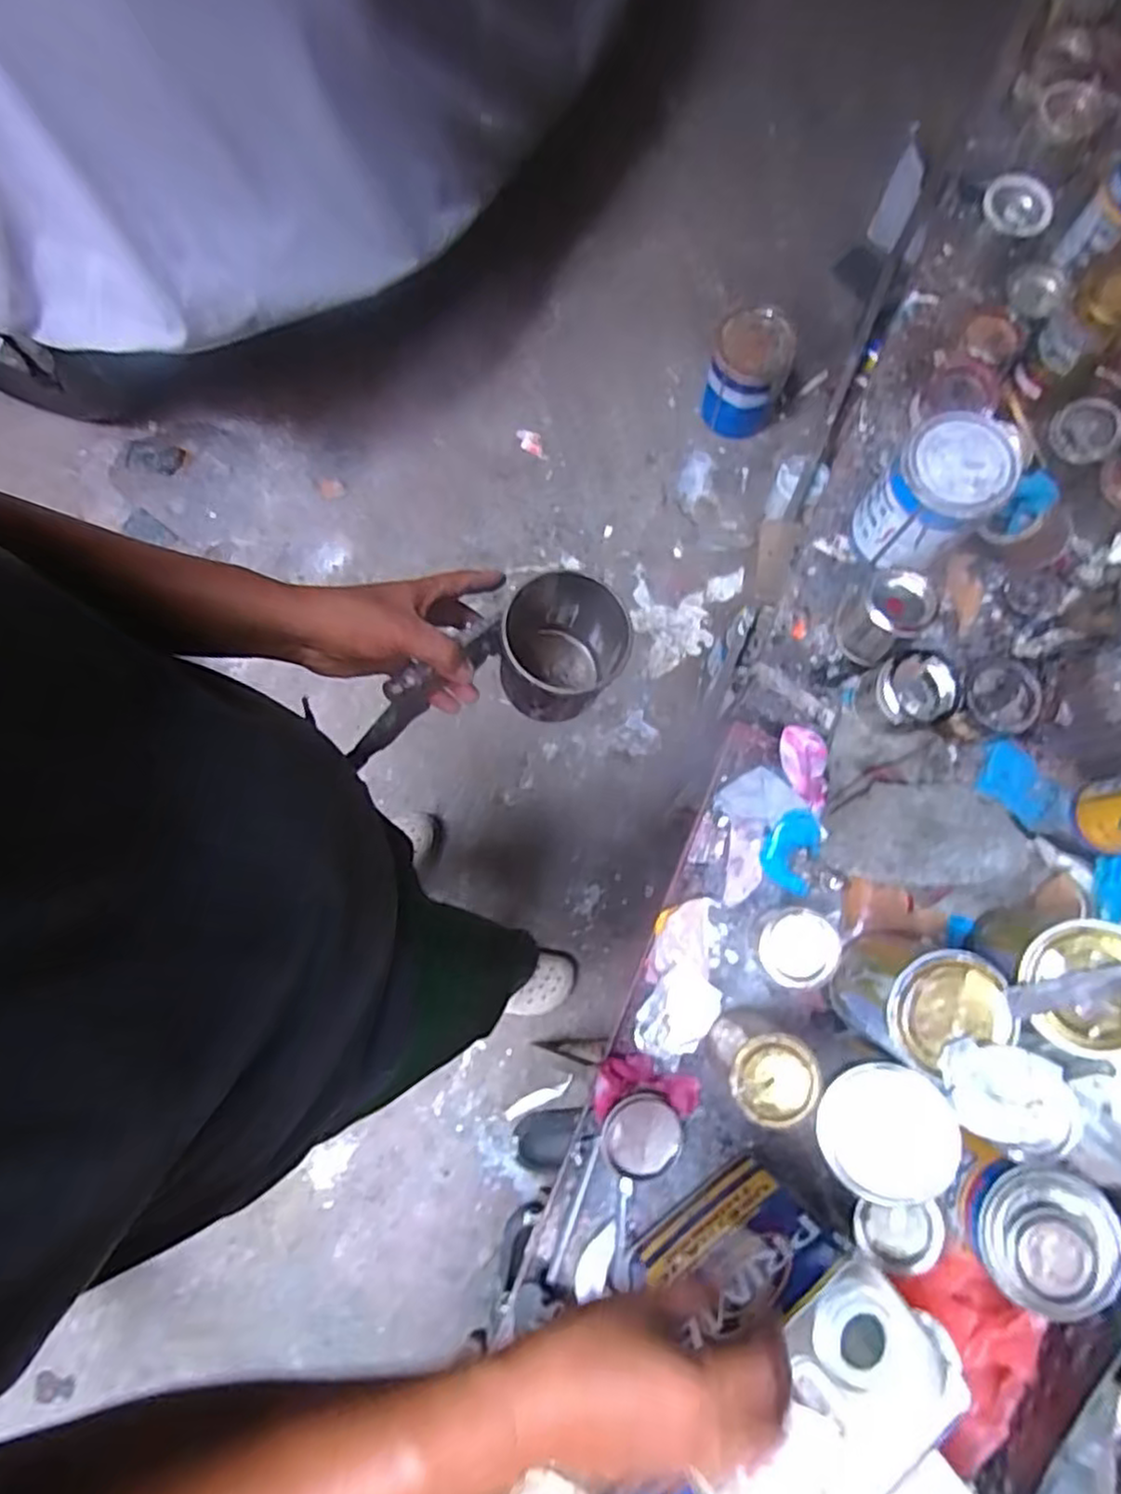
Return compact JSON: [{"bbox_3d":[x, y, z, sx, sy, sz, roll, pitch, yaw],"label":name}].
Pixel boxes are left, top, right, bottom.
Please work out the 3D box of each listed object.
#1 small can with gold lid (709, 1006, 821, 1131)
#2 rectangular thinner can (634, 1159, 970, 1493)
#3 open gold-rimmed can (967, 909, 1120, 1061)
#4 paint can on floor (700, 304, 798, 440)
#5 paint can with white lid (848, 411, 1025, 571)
[{"bbox_3d":[0.178,0.288,0.647,0.065,0.136,0.069,0,77,0],"label":"small can with gold lid"},{"bbox_3d":[0.158,0.430,0.537,0.157,0.237,0.110,-37,80,-8],"label":"rectangular thinner can"},{"bbox_3d":[0.428,0.203,0.624,0.095,0.123,0.097,0,77,0],"label":"open gold-rimmed can"},{"bbox_3d":[0.399,-0.791,1.508,0.164,0.213,0.142,22,78,5],"label":"paint can on floor"},{"bbox_3d":[0.364,-0.247,0.700,0.108,0.119,0.103,0,77,0],"label":"paint can with white lid"}]

